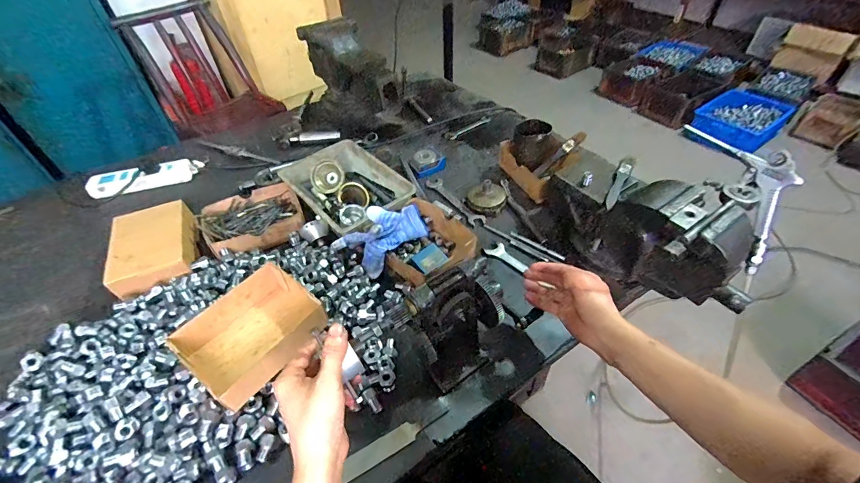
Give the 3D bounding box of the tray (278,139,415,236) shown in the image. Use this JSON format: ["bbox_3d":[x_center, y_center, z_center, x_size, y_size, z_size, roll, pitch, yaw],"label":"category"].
[{"bbox_3d":[-0.168,-0.103,0.763,0.170,0.059,0.260,-33,52,-26],"label":"tray"}]

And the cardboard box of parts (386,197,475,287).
[{"bbox_3d":[-0.010,0.001,0.673,0.144,0.050,0.172,-26,49,-20],"label":"cardboard box of parts"}]

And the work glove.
[{"bbox_3d":[-0.076,-0.012,0.652,0.168,0.077,0.075,-30,51,-23],"label":"work glove"}]

